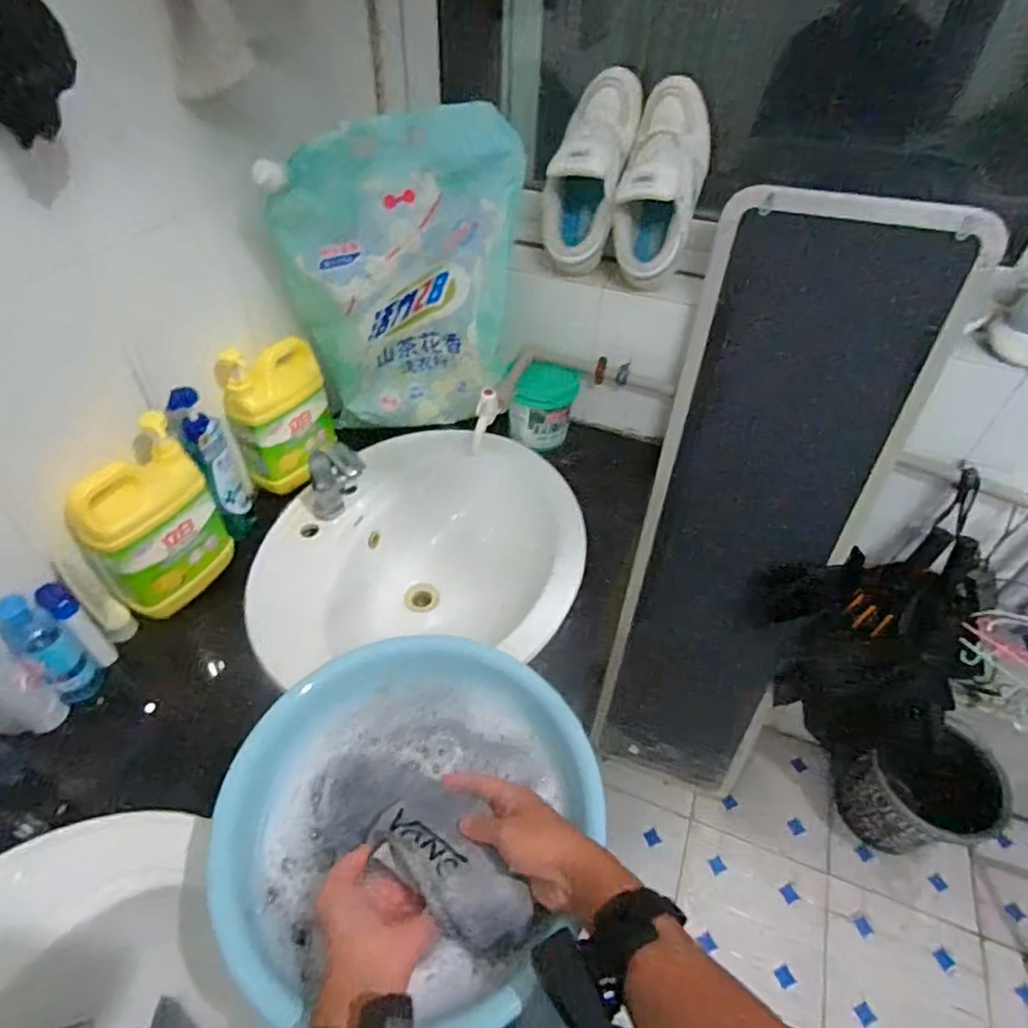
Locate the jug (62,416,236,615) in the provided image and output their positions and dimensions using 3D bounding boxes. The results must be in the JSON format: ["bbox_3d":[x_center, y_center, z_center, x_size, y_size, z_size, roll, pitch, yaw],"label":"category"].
[{"bbox_3d":[-0.458,0.011,0.756,0.086,0.221,0.149,22,48,19],"label":"jug"}]

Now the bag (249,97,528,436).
[{"bbox_3d":[-0.160,-0.337,0.932,0.349,0.449,0.080,-17,48,-18],"label":"bag"}]

